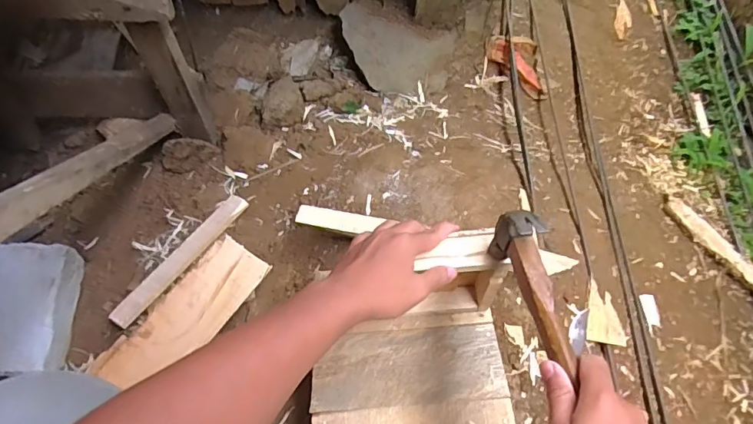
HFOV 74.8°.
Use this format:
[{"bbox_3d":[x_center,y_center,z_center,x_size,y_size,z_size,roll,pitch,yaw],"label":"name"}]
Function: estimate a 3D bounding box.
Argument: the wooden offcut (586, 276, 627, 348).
[{"bbox_3d":[0.373,0.162,0.795,0.057,0.013,0.100,5,61,19],"label":"wooden offcut"}]

